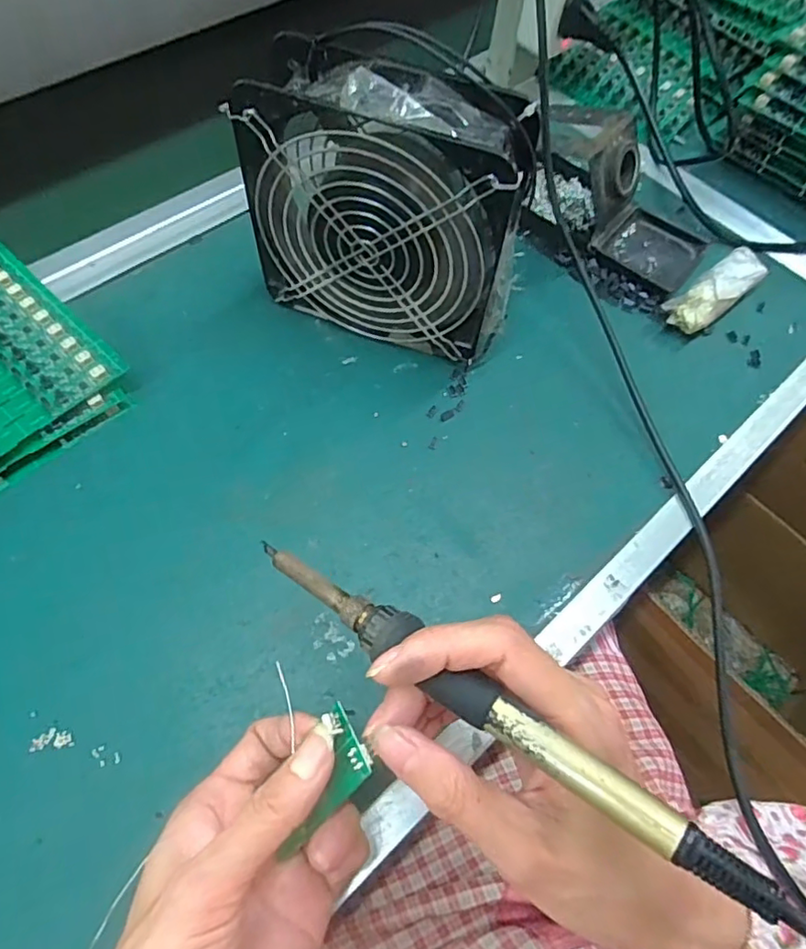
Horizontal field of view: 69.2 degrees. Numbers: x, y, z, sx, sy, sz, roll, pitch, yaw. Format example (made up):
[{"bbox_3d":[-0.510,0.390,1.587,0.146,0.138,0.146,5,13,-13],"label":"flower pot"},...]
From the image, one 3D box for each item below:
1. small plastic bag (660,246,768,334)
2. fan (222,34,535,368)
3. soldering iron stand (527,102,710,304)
[{"bbox_3d":[0.226,-0.132,0.423,0.085,0.021,0.031,-34,71,-18],"label":"small plastic bag"},{"bbox_3d":[-0.009,-0.150,0.344,0.152,0.154,0.057,20,64,6],"label":"fan"},{"bbox_3d":[0.155,-0.204,0.425,0.145,0.071,0.075,34,67,12],"label":"soldering iron stand"}]

